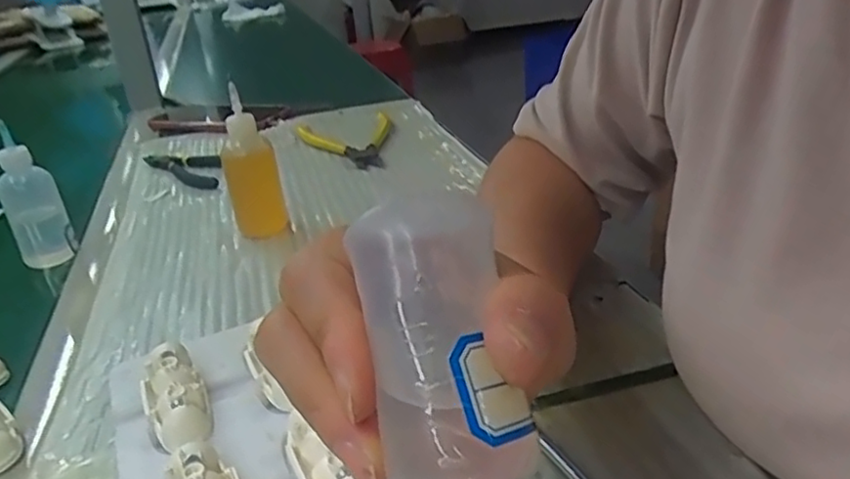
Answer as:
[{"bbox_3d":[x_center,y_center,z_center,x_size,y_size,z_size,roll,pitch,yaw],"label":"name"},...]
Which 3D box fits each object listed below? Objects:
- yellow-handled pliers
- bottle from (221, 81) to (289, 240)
[{"bbox_3d":[-0.080,-0.097,0.663,0.096,0.011,0.148,-7,27,-5],"label":"yellow-handled pliers"},{"bbox_3d":[-0.124,-0.052,0.477,0.036,0.100,0.034,-10,27,-9],"label":"bottle"}]

